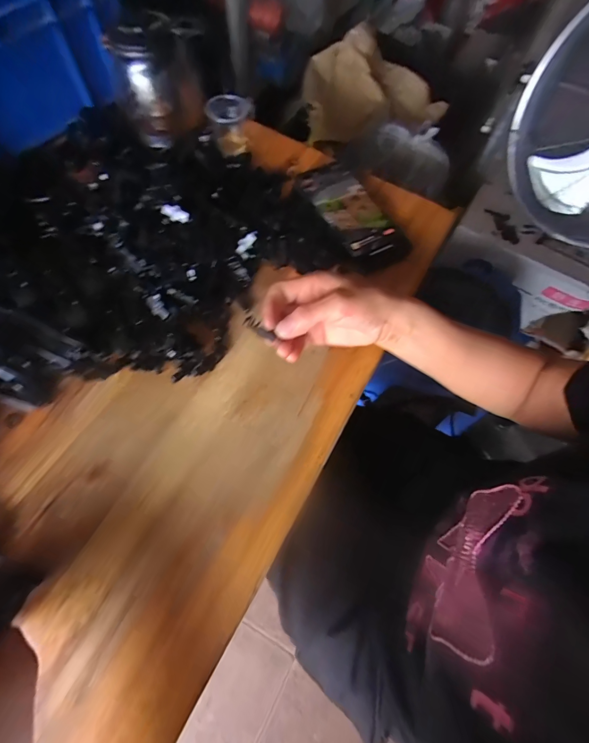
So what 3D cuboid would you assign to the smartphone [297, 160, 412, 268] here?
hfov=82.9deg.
[{"bbox_3d":[0.069,-0.201,0.415,0.078,0.012,0.172,-26,71,-13],"label":"smartphone"}]

